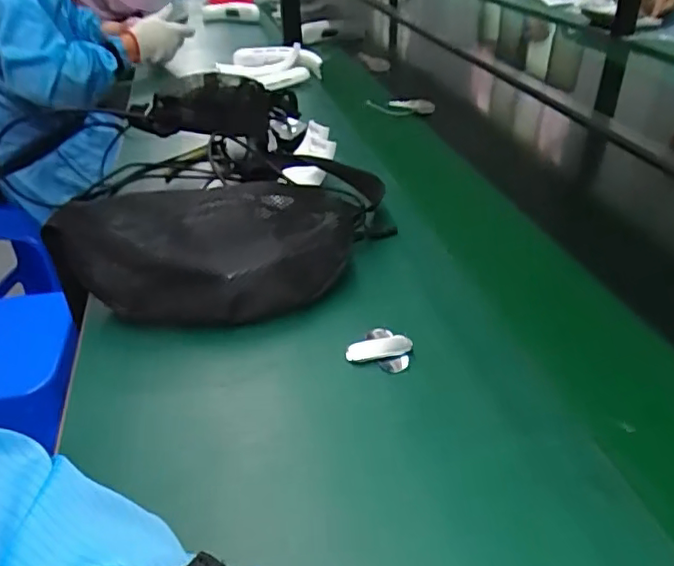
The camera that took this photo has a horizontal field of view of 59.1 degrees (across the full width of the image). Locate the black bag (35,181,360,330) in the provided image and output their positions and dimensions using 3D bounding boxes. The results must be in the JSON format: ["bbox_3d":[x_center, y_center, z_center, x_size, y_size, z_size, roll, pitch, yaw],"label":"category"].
[{"bbox_3d":[-0.115,-0.032,0.599,0.319,0.096,0.165,-13,35,-16],"label":"black bag"}]

